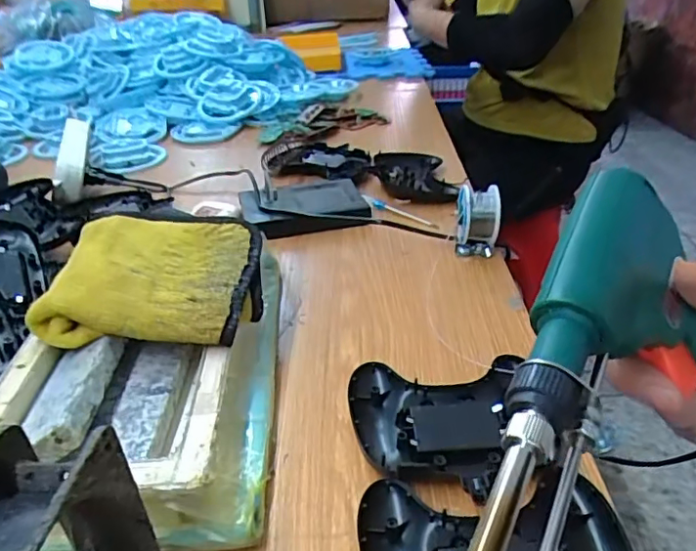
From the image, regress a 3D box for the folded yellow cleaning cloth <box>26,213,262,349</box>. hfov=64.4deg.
[{"bbox_3d":[-0.135,0.000,0.409,0.146,0.046,0.153,-1,32,1],"label":"folded yellow cleaning cloth"}]

